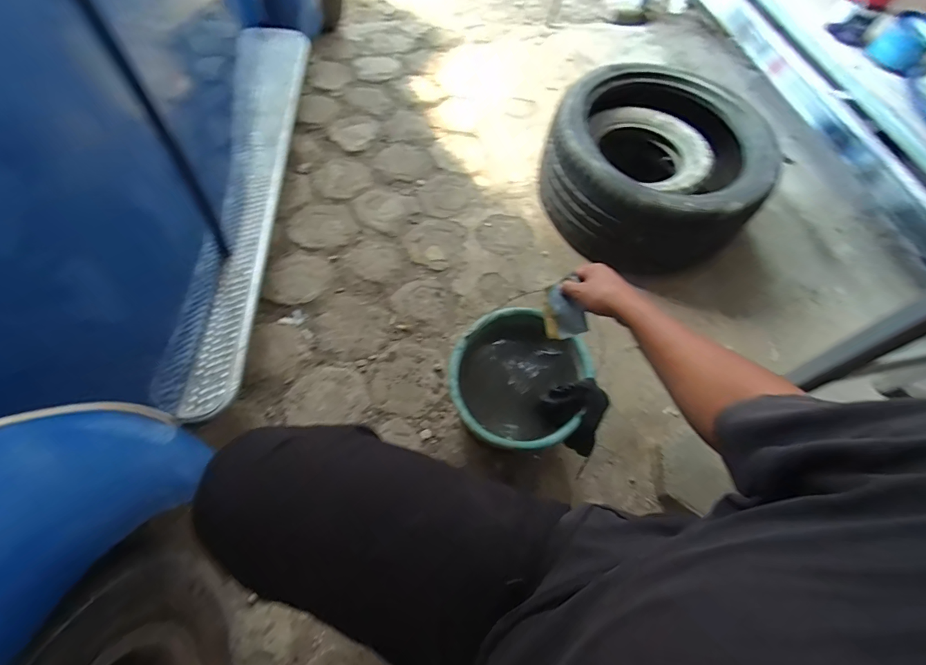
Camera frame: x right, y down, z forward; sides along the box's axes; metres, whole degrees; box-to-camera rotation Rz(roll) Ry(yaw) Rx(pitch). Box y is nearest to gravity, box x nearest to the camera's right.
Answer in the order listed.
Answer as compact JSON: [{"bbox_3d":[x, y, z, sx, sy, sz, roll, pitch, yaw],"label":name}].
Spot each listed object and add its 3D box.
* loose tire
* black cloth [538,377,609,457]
[{"bbox_3d":[0.548,-0.468,1.242,0.558,0.283,0.566,2,61,-4],"label":"loose tire"},{"bbox_3d":[0.227,0.160,0.828,0.096,0.106,0.133,-16,64,-14],"label":"black cloth"}]

